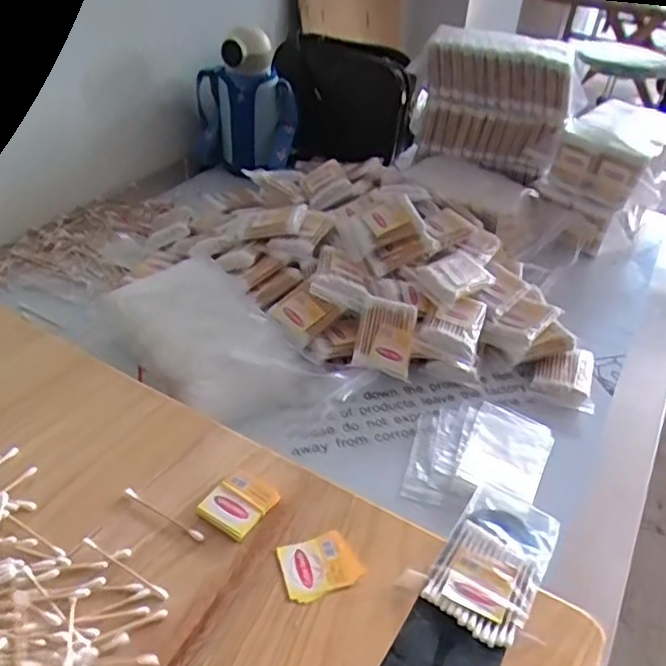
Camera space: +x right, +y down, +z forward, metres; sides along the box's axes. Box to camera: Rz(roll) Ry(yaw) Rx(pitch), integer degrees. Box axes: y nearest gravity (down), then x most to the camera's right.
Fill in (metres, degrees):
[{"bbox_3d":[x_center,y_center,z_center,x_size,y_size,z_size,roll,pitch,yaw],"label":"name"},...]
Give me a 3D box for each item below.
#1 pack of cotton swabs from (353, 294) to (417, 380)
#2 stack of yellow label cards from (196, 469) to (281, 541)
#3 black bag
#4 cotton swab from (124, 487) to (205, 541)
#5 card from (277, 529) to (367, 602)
[{"bbox_3d":[0.054,0.003,0.649,0.058,0.017,0.080,9,75,9],"label":"pack of cotton swabs"},{"bbox_3d":[-0.068,0.124,0.454,0.042,0.010,0.047,25,41,25],"label":"stack of yellow label cards"},{"bbox_3d":[0.009,-0.388,1.061,0.243,0.179,0.090,11,37,7],"label":"black bag"},{"bbox_3d":[-0.121,0.128,0.443,0.073,0.007,0.007,22,39,21],"label":"cotton swab"},{"bbox_3d":[-0.009,0.156,0.423,0.051,0.004,0.041,-11,39,-21],"label":"card"}]

